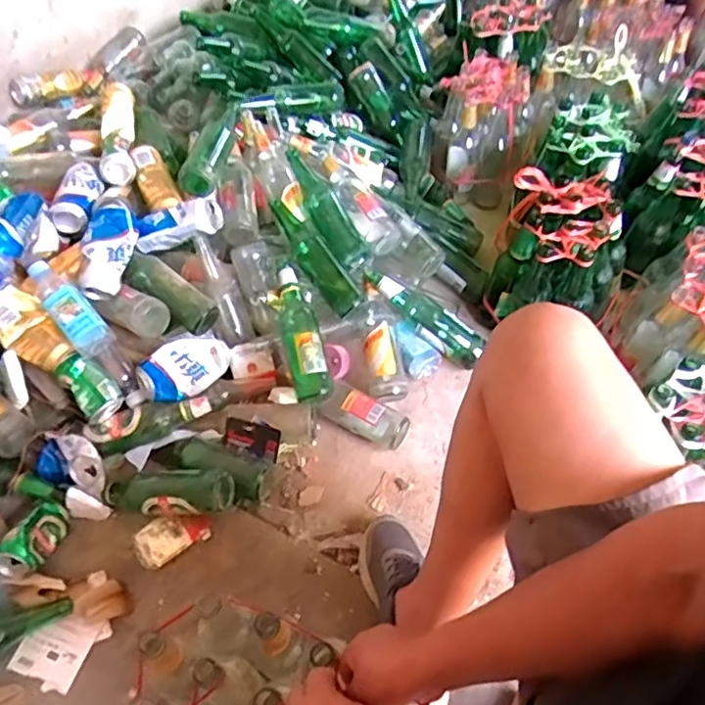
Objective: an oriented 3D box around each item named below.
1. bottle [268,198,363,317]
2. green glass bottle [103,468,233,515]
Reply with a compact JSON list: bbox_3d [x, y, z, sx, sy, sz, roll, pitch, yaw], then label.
[{"bbox_3d":[-0.075,-0.182,1.172,0.062,0.055,0.259,-34,85,-22],"label":"bottle"},{"bbox_3d":[-0.291,0.216,0.970,0.207,0.060,0.069,4,53,4],"label":"green glass bottle"}]

